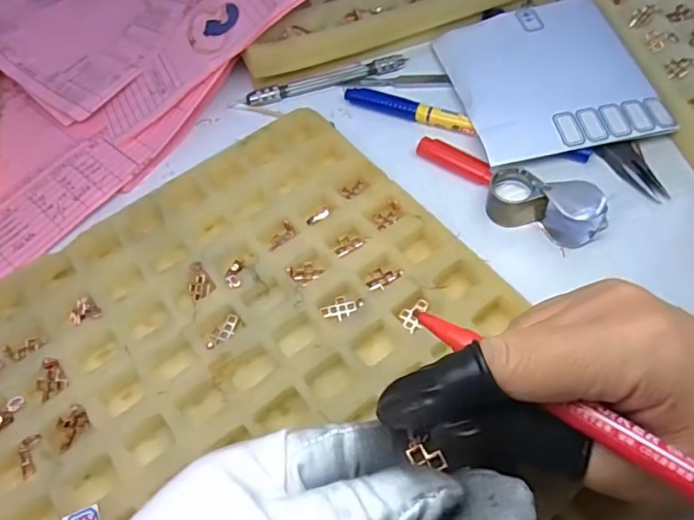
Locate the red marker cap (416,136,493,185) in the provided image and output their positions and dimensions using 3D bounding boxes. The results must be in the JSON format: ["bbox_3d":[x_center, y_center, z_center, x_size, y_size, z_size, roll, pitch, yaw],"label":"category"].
[{"bbox_3d":[0.061,-0.056,0.302,0.045,0.008,0.013,31,65,20],"label":"red marker cap"}]

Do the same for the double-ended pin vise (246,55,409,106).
[{"bbox_3d":[-0.012,-0.116,0.340,0.104,0.008,0.010,-15,59,-5],"label":"double-ended pin vise"}]

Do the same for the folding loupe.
[{"bbox_3d":[0.102,-0.028,0.272,0.058,0.027,0.023,21,62,16],"label":"folding loupe"}]

